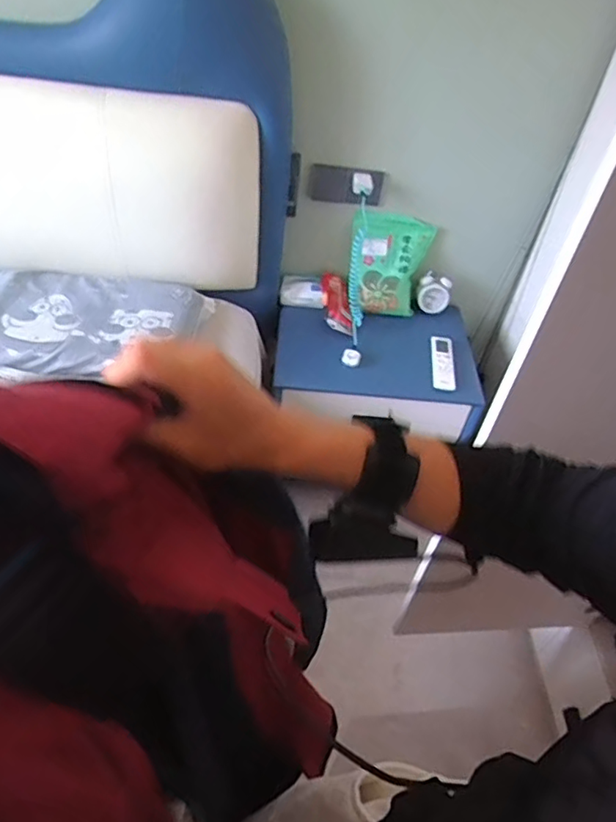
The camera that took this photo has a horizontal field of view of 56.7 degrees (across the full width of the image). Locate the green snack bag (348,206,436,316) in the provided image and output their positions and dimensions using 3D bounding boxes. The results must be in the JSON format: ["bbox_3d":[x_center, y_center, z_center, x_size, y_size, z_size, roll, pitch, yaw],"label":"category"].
[{"bbox_3d":[0.221,-0.401,1.569,0.260,0.272,0.056,-4,27,-28],"label":"green snack bag"}]

